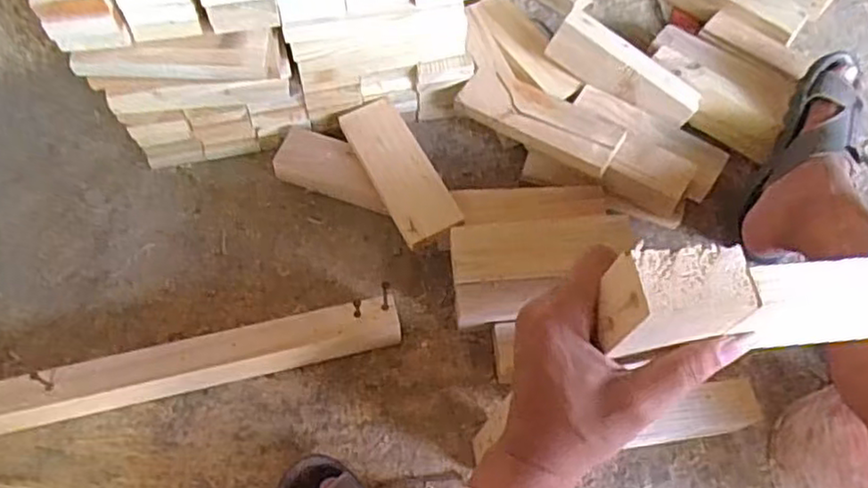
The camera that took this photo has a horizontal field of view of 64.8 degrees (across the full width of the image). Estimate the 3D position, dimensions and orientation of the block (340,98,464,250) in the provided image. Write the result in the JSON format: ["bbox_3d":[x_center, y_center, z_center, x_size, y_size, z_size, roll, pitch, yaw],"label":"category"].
[{"bbox_3d":[-0.041,-0.087,0.779,0.067,0.017,0.196,-25,67,-12],"label":"block"}]

